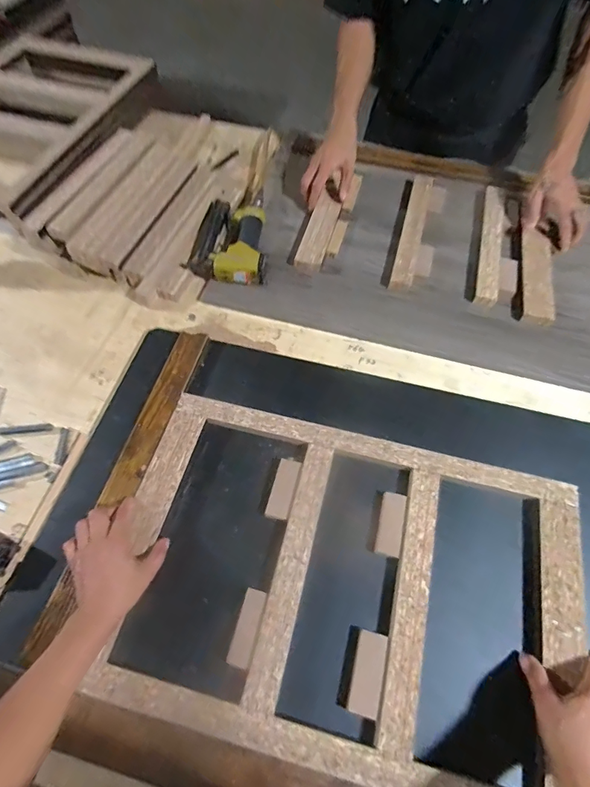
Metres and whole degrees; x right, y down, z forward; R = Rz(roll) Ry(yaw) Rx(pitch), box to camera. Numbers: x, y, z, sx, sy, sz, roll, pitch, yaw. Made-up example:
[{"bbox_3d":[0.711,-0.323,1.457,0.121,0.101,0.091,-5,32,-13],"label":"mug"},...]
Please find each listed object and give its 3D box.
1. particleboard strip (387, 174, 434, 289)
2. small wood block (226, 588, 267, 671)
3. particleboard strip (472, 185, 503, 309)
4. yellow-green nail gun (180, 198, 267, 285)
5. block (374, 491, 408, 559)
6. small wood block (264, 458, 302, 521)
[{"bbox_3d":[0.231,-0.325,0.829,0.039,0.025,0.326,15,62,7],"label":"particleboard strip"},{"bbox_3d":[-0.054,0.271,0.494,0.026,0.017,0.079,14,62,6],"label":"small wood block"},{"bbox_3d":[0.368,-0.289,0.803,0.037,0.015,0.319,15,62,6],"label":"particleboard strip"},{"bbox_3d":[-0.126,-0.293,0.803,0.146,0.050,0.218,-1,61,-2],"label":"yellow-green nail gun"},{"bbox_3d":[0.125,0.168,0.553,0.030,0.015,0.079,13,62,6],"label":"block"},{"bbox_3d":[-0.015,0.130,0.575,0.031,0.014,0.080,15,62,6],"label":"small wood block"}]

